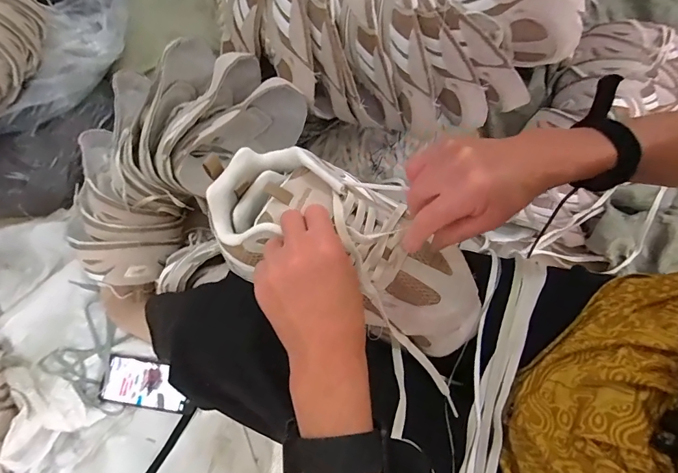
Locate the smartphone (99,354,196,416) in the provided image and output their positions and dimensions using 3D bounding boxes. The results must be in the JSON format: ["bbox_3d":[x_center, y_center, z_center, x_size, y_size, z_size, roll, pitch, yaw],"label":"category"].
[{"bbox_3d":[-0.335,0.256,0.673,0.143,0.006,0.076,13,73,-4],"label":"smartphone"}]

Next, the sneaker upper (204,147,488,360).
[{"bbox_3d":[0.013,0.011,0.345,0.269,0.064,0.121,31,76,-1],"label":"sneaker upper"}]

